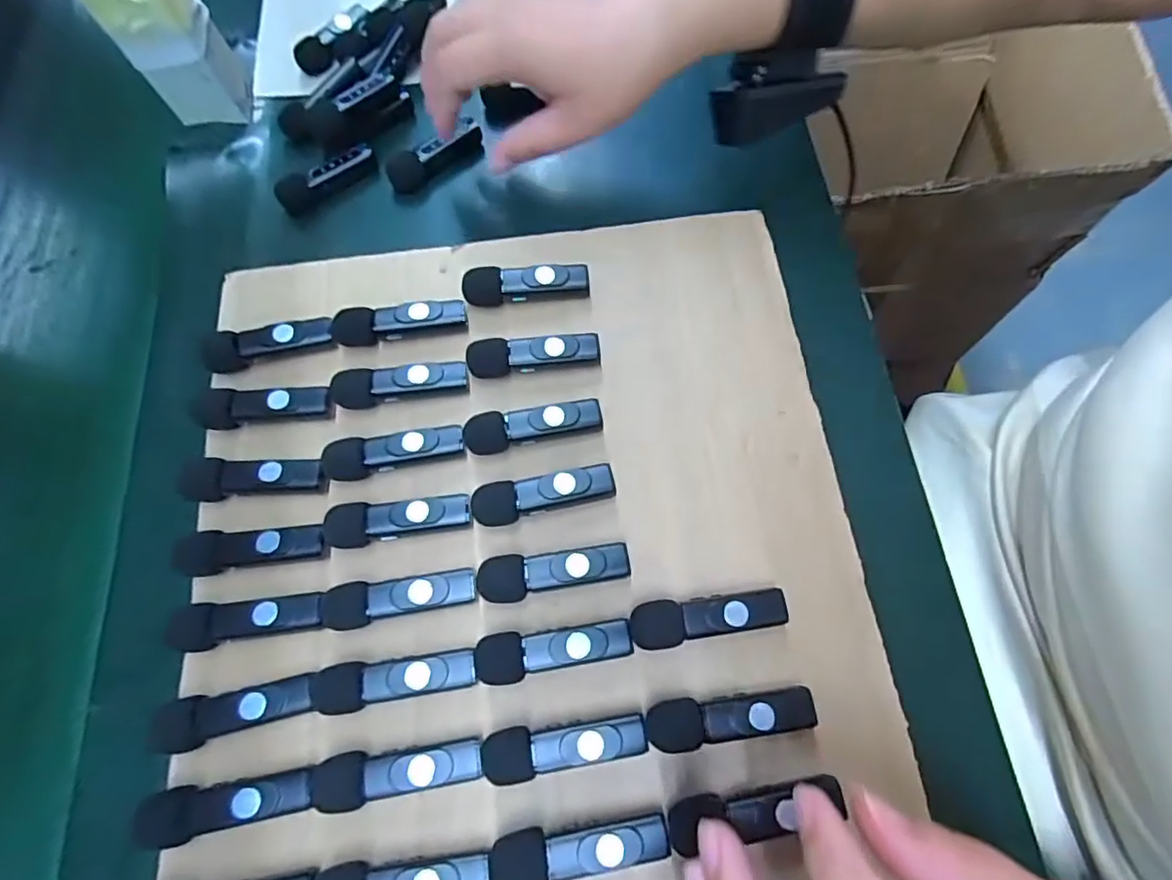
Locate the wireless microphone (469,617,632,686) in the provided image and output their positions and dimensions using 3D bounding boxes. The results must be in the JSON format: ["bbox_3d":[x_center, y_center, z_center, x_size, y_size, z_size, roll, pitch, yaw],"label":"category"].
[{"bbox_3d":[-0.013,0.087,0.244,0.064,0.017,0.019,-9,69,1],"label":"wireless microphone"}]

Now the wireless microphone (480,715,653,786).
[{"bbox_3d":[-0.009,0.121,0.232,0.063,0.019,0.018,-7,69,2],"label":"wireless microphone"}]

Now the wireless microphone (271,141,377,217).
[{"bbox_3d":[-0.161,-0.164,0.361,0.064,0.015,0.019,-37,71,-9],"label":"wireless microphone"}]

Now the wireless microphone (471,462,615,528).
[{"bbox_3d":[-0.019,0.024,0.266,0.064,0.017,0.020,-13,69,0],"label":"wireless microphone"}]

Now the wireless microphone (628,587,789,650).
[{"bbox_3d":[0.051,0.074,0.247,0.065,0.016,0.018,-11,69,0],"label":"wireless microphone"}]

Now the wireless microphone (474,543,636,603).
[{"bbox_3d":[-0.014,0.057,0.255,0.065,0.019,0.019,-9,69,1],"label":"wireless microphone"}]

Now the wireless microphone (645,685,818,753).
[{"bbox_3d":[0.057,0.111,0.234,0.066,0.018,0.018,-6,69,3],"label":"wireless microphone"}]

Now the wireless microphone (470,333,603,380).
[{"bbox_3d":[-0.026,-0.042,0.290,0.064,0.017,0.018,-7,69,2],"label":"wireless microphone"}]

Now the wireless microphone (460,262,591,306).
[{"bbox_3d":[-0.031,-0.080,0.303,0.064,0.016,0.017,-5,69,3],"label":"wireless microphone"}]

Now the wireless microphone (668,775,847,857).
[{"bbox_3d":[0.065,0.140,0.221,0.068,0.014,0.015,-8,76,-3],"label":"wireless microphone"}]

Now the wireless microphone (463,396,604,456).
[{"bbox_3d":[-0.025,-0.006,0.277,0.063,0.017,0.019,-9,69,1],"label":"wireless microphone"}]

